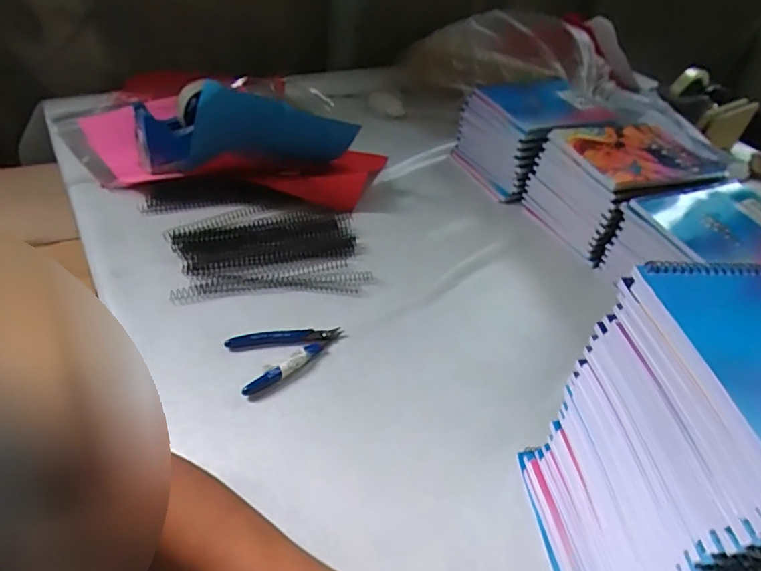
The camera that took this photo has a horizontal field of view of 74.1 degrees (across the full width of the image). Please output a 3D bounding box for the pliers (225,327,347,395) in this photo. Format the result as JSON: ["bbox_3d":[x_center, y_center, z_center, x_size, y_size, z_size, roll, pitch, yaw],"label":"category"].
[{"bbox_3d":[-0.093,0.064,0.522,0.117,0.009,0.067,-18,48,-24],"label":"pliers"}]

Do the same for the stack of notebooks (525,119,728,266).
[{"bbox_3d":[0.354,-0.149,0.747,0.216,0.112,0.171,-15,47,-22],"label":"stack of notebooks"}]

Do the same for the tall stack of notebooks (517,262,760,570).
[{"bbox_3d":[0.251,0.119,0.349,0.200,0.206,0.165,-1,44,-8],"label":"tall stack of notebooks"}]

